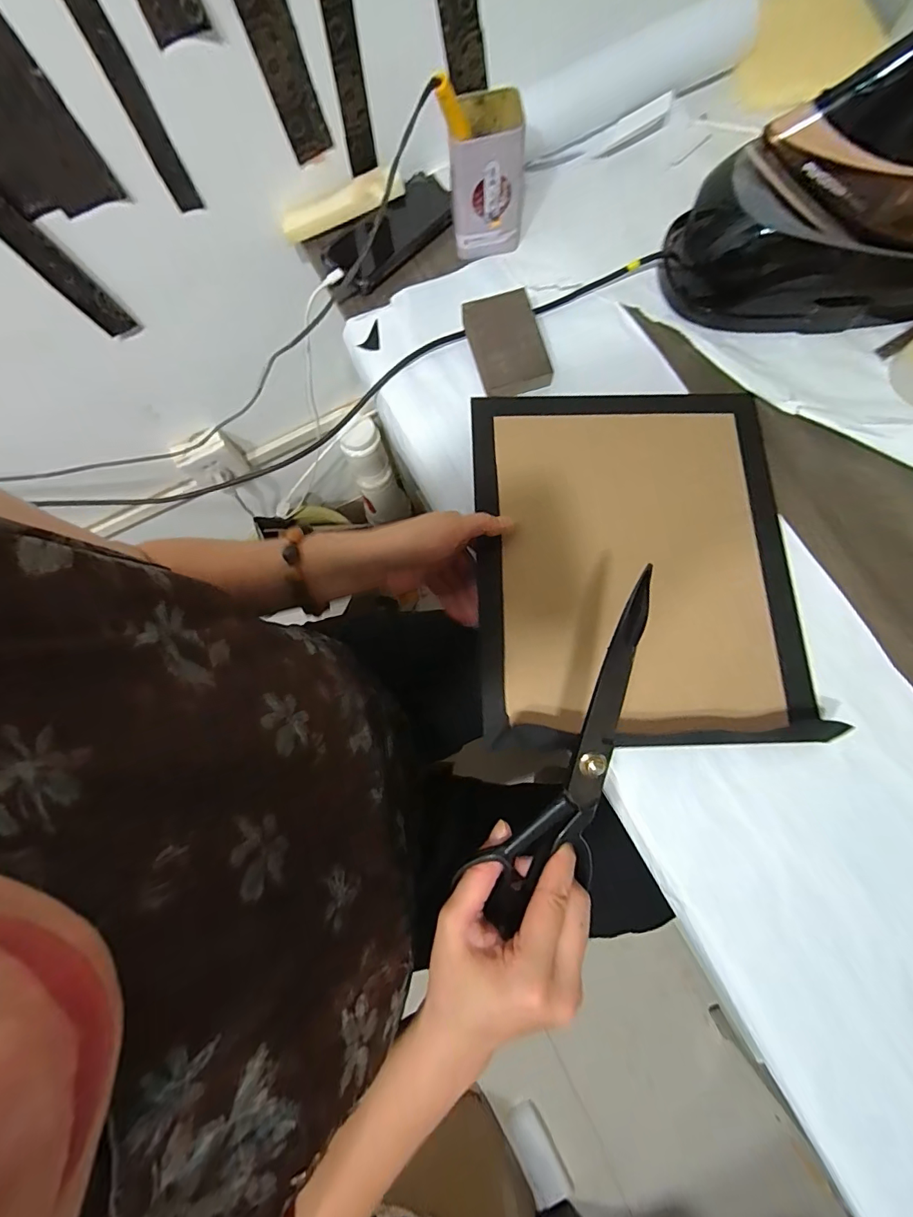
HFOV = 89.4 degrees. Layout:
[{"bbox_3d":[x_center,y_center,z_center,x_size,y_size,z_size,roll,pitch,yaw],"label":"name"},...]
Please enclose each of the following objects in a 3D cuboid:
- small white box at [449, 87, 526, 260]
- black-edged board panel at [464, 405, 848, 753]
[{"bbox_3d":[0.032,-0.455,0.489,0.076,0.107,0.076,-1,77,2],"label":"small white box"},{"bbox_3d":[0.163,-0.048,0.418,0.282,0.019,0.327,-1,77,-2],"label":"black-edged board panel"}]

